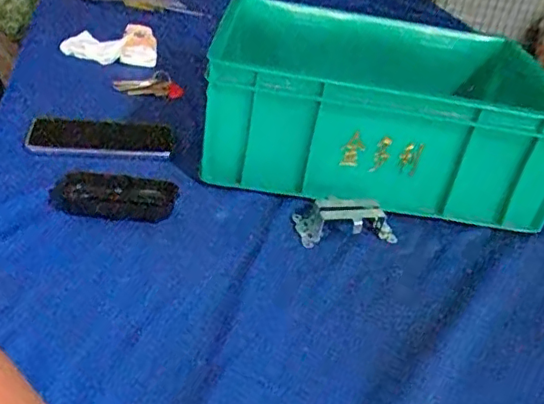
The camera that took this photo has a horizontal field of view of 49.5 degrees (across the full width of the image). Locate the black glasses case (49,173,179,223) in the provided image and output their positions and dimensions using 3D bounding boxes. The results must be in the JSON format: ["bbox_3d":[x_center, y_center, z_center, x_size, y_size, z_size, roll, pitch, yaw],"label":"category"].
[{"bbox_3d":[-0.169,-0.004,0.632,0.130,0.013,0.050,6,75,5],"label":"black glasses case"}]

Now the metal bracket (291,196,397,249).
[{"bbox_3d":[0.078,0.021,0.624,0.106,0.047,0.031,3,32,-10],"label":"metal bracket"}]

